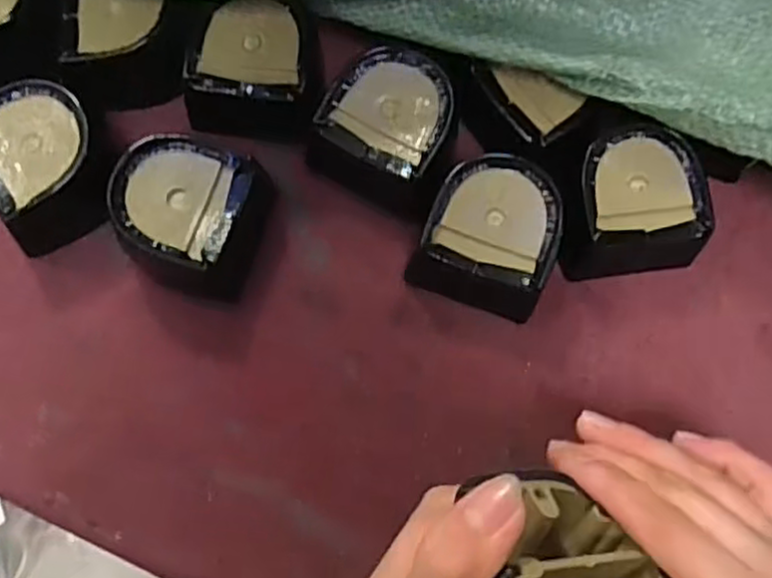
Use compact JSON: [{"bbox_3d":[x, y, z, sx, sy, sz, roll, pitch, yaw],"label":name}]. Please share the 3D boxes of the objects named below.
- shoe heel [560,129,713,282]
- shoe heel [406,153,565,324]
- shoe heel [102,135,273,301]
[{"bbox_3d":[0.114,-0.038,0.329,0.059,0.032,0.061,1,74,-2],"label":"shoe heel"},{"bbox_3d":[0.047,-0.024,0.326,0.058,0.039,0.060,19,76,3],"label":"shoe heel"},{"bbox_3d":[-0.088,-0.033,0.323,0.063,0.039,0.065,22,75,3],"label":"shoe heel"}]

